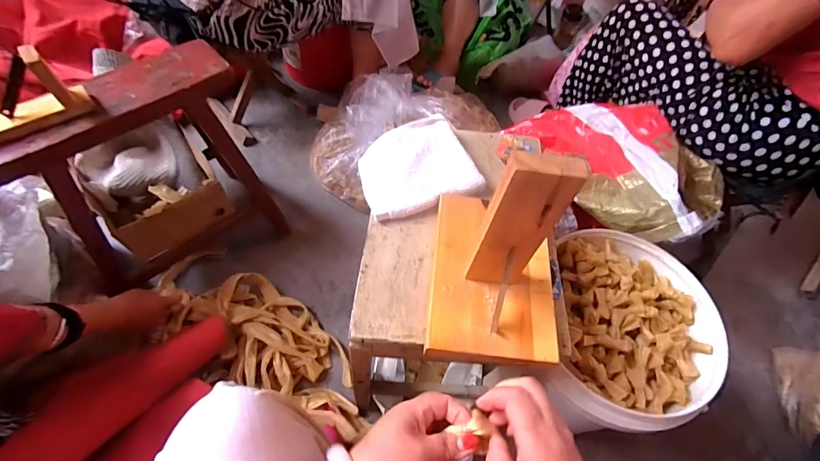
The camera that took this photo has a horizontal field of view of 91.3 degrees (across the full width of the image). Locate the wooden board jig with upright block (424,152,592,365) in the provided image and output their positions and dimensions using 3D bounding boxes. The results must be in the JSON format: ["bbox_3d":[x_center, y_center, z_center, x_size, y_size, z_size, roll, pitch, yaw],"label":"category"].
[{"bbox_3d":[0.105,-0.001,0.393,0.139,0.198,0.200,8,57,0],"label":"wooden board jig with upright block"}]

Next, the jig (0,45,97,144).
[{"bbox_3d":[-0.552,-0.186,0.562,0.153,0.089,0.045,-34,66,-24],"label":"jig"}]

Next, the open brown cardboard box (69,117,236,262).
[{"bbox_3d":[-0.516,-0.085,0.816,0.206,0.124,0.219,-34,66,-24],"label":"open brown cardboard box"}]

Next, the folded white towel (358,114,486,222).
[{"bbox_3d":[0.005,-0.091,0.570,0.156,0.032,0.149,-16,60,-15],"label":"folded white towel"}]

